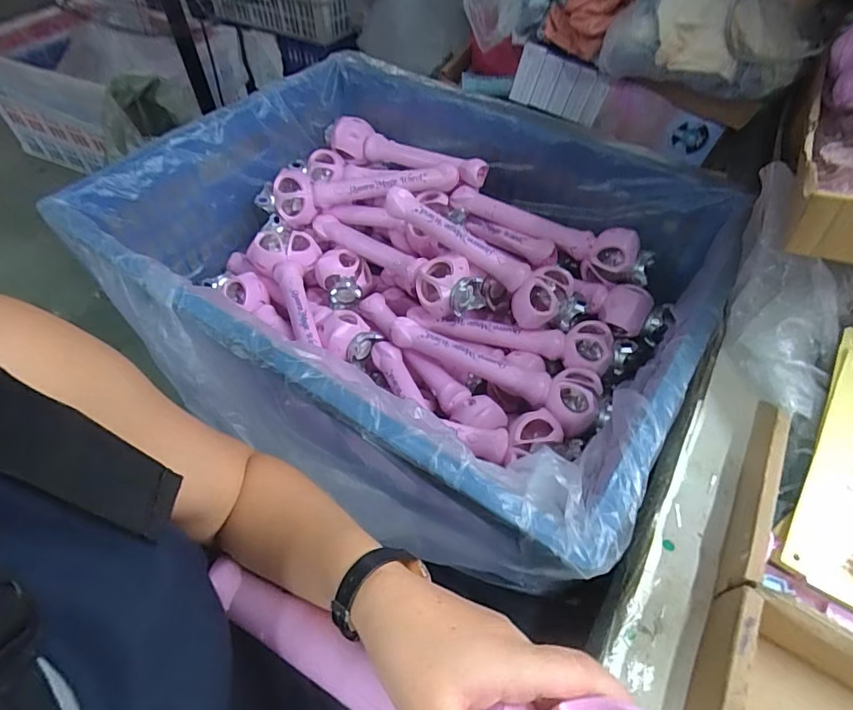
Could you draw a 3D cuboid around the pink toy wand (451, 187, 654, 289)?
[{"bbox_3d":[0.207,-0.203,0.833,0.344,0.080,0.055,22,55,16],"label":"pink toy wand"}]

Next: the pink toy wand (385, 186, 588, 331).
[{"bbox_3d":[0.086,-0.150,0.772,0.359,0.079,0.077,32,56,-1],"label":"pink toy wand"}]

